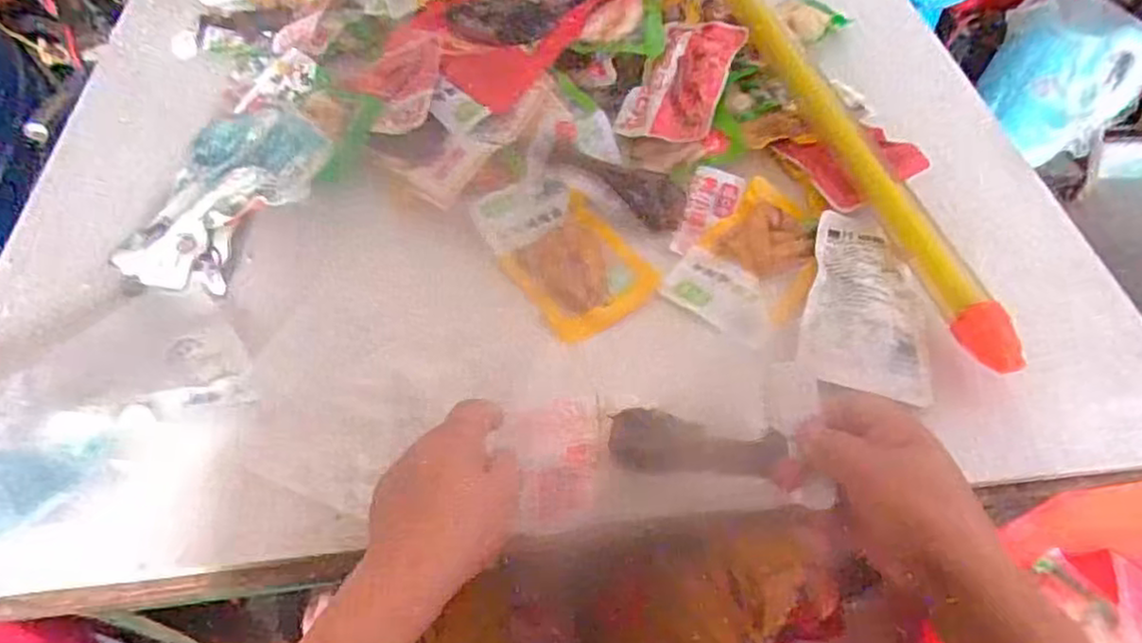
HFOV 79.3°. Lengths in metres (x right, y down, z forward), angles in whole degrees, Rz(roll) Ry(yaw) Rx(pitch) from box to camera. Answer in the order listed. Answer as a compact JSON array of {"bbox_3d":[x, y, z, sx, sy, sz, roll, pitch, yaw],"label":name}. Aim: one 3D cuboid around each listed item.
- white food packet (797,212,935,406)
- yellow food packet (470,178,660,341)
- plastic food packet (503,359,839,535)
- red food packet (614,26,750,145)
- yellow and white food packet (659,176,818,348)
[{"bbox_3d":[0.197,-0.014,0.454,0.078,0.018,0.132,12,56,9],"label":"white food packet"},{"bbox_3d":[-0.007,-0.053,0.488,0.083,0.016,0.137,-32,60,-20],"label":"yellow food packet"},{"bbox_3d":[0.050,0.072,0.387,0.171,0.013,0.076,-9,68,14],"label":"plastic food packet"},{"bbox_3d":[0.090,-0.197,0.559,0.074,0.007,0.129,13,65,22],"label":"red food packet"},{"bbox_3d":[0.130,-0.044,0.487,0.080,0.015,0.124,32,61,21],"label":"yellow and white food packet"}]

